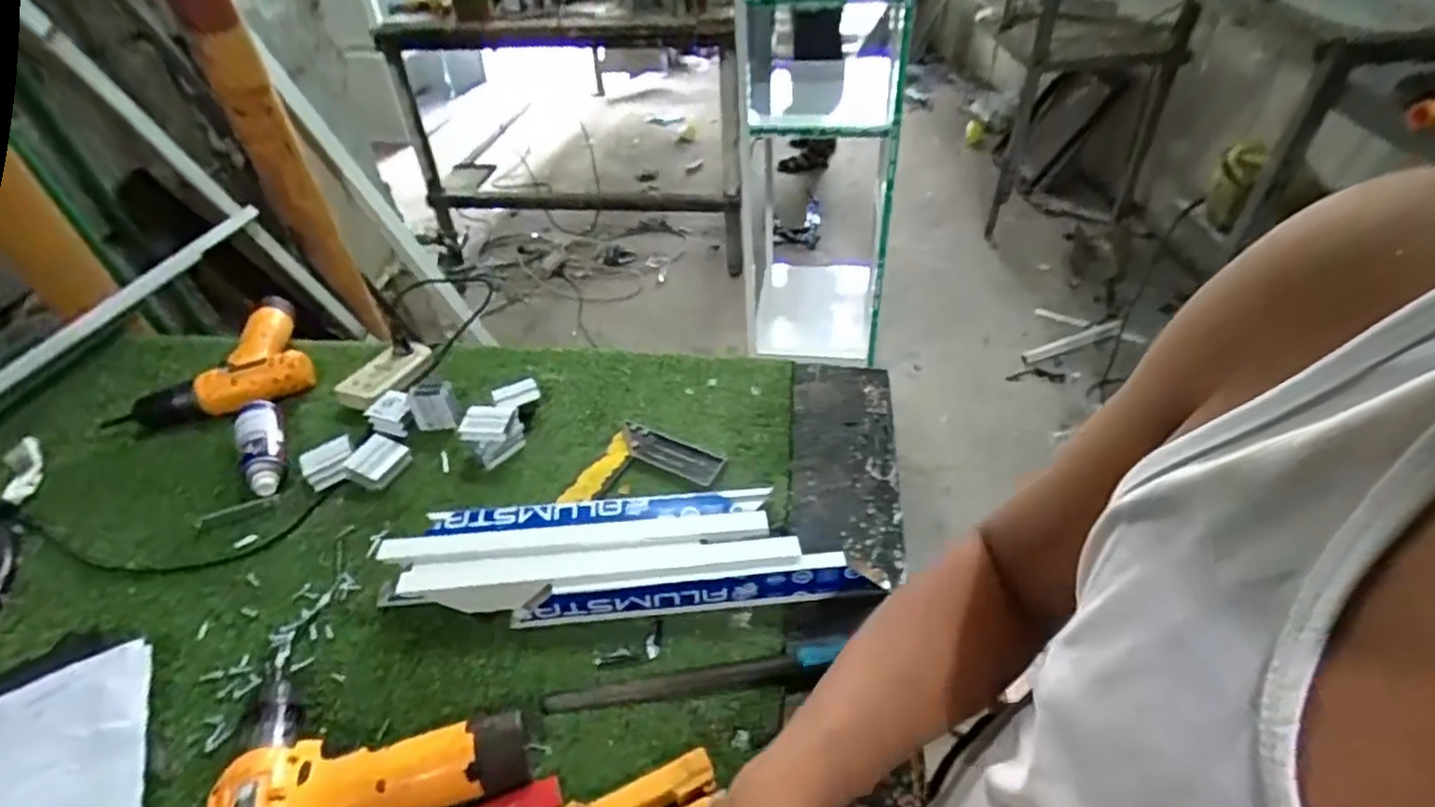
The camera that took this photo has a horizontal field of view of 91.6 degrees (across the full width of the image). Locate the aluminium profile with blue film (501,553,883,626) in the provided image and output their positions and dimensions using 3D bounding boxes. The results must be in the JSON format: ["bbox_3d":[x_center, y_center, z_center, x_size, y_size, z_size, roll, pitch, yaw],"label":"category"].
[{"bbox_3d":[-0.014,0.159,0.589,0.309,0.050,0.019,-6,42,-4],"label":"aluminium profile with blue film"}]

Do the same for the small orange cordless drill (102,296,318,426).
[{"bbox_3d":[-0.620,-0.032,0.852,0.222,0.060,0.181,-25,46,-23],"label":"small orange cordless drill"}]

